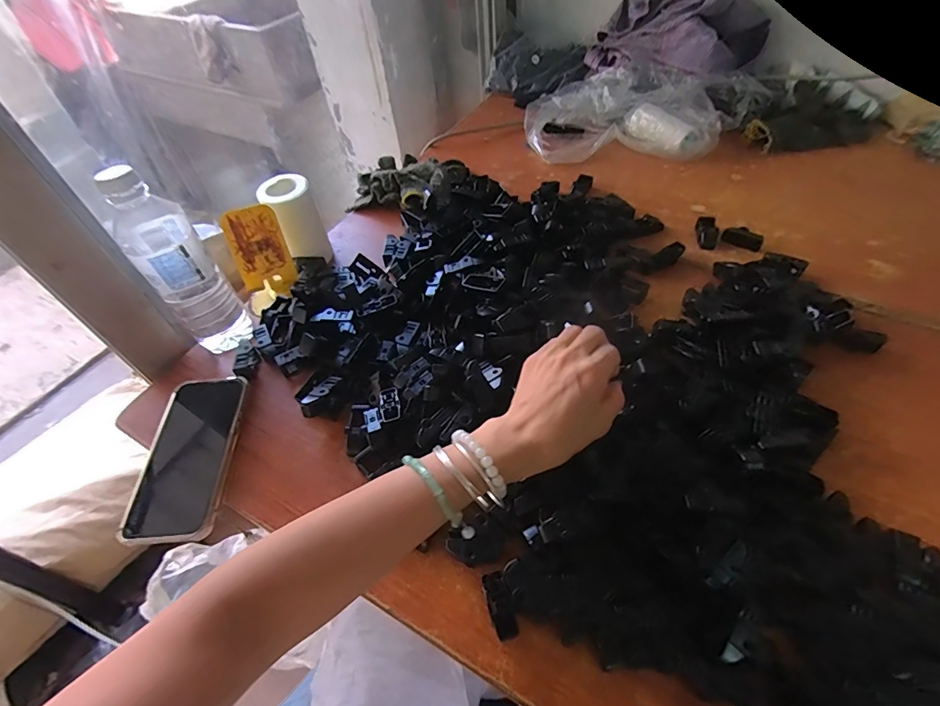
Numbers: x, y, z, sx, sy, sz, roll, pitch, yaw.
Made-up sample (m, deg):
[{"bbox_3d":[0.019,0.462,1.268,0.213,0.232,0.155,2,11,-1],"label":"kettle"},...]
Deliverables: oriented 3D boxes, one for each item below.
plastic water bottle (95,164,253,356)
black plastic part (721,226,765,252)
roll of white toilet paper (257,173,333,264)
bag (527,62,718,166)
[{"bbox_3d":[-0.304,-0.092,0.476,0.062,0.199,0.065,-32,55,-19],"label":"plastic water bottle"},{"bbox_3d":[0.352,-0.148,0.589,0.046,0.020,0.016,28,59,25],"label":"black plastic part"},{"bbox_3d":[-0.228,-0.175,0.599,0.057,0.091,0.061,-3,51,3],"label":"roll of white toilet paper"},{"bbox_3d":[0.249,-0.406,0.771,0.304,0.073,0.199,1,51,7],"label":"bag"}]

